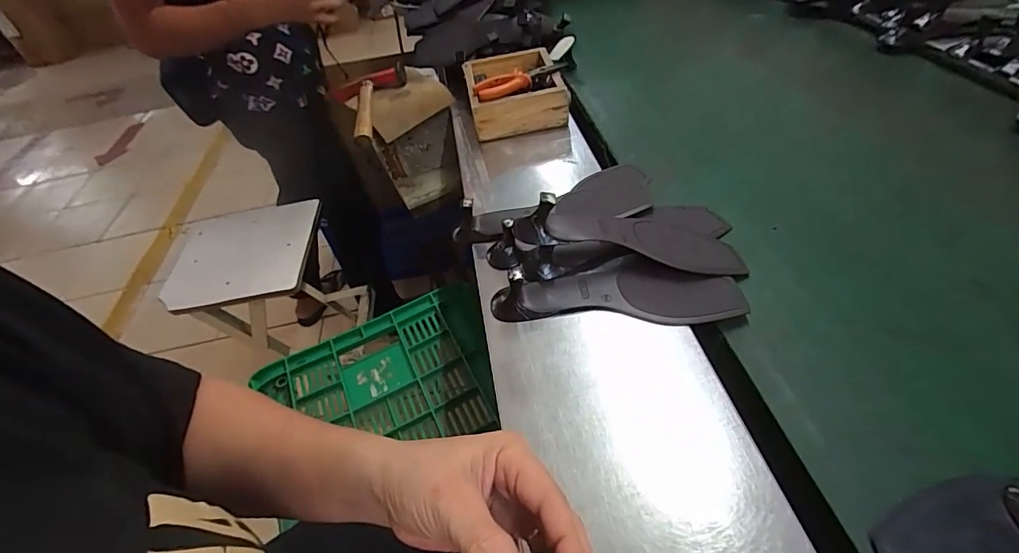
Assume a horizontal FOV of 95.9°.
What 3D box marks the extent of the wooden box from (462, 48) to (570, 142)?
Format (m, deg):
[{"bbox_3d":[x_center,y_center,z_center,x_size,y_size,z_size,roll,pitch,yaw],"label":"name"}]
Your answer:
[{"bbox_3d":[0.006,-0.320,0.781,0.154,0.075,0.192,-13,46,-1],"label":"wooden box"}]

